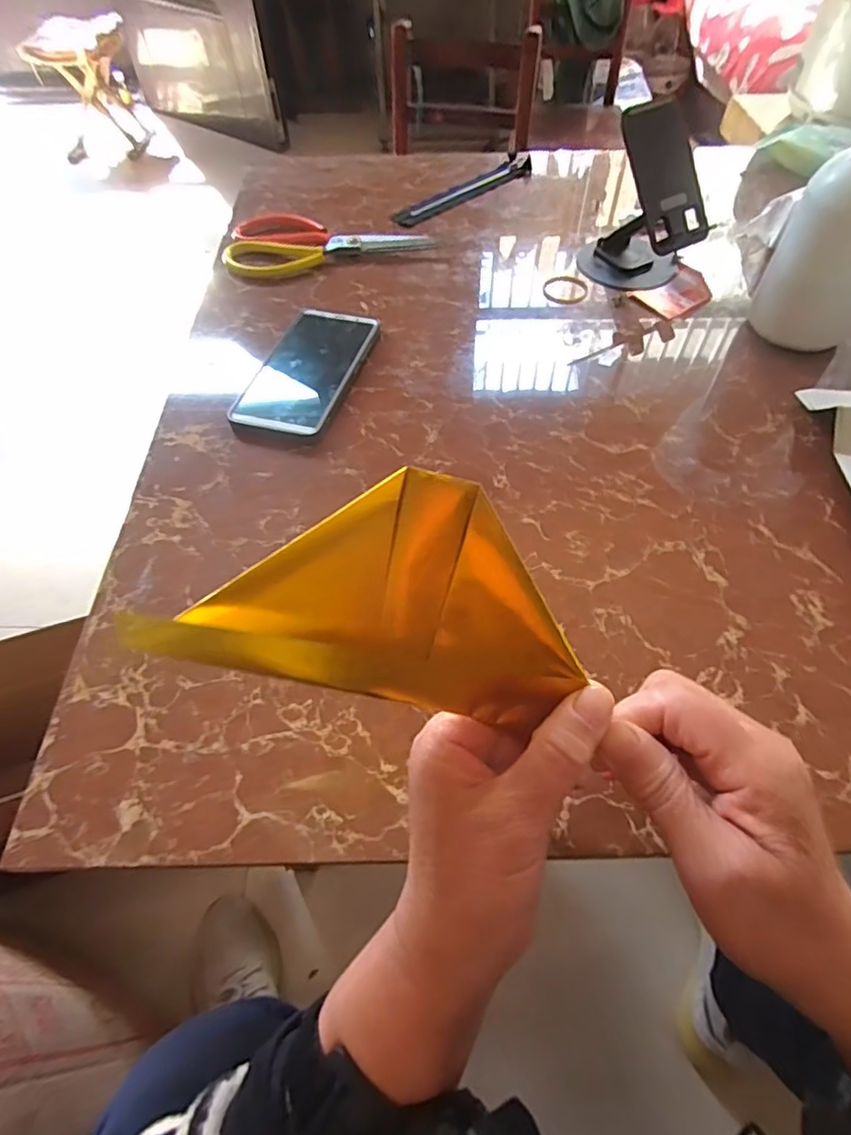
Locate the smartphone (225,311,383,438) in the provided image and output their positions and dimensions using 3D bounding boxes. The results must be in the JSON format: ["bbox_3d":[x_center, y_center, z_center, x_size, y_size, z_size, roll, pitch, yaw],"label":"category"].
[{"bbox_3d":[-0.099,-0.164,0.477,0.077,0.015,0.153,14,57,10],"label":"smartphone"}]

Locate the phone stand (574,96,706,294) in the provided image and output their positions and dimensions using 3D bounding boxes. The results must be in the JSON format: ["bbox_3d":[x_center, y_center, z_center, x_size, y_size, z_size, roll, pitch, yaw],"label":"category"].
[{"bbox_3d":[0.201,-0.328,0.516,0.074,0.132,0.100,-34,62,-21],"label":"phone stand"}]

